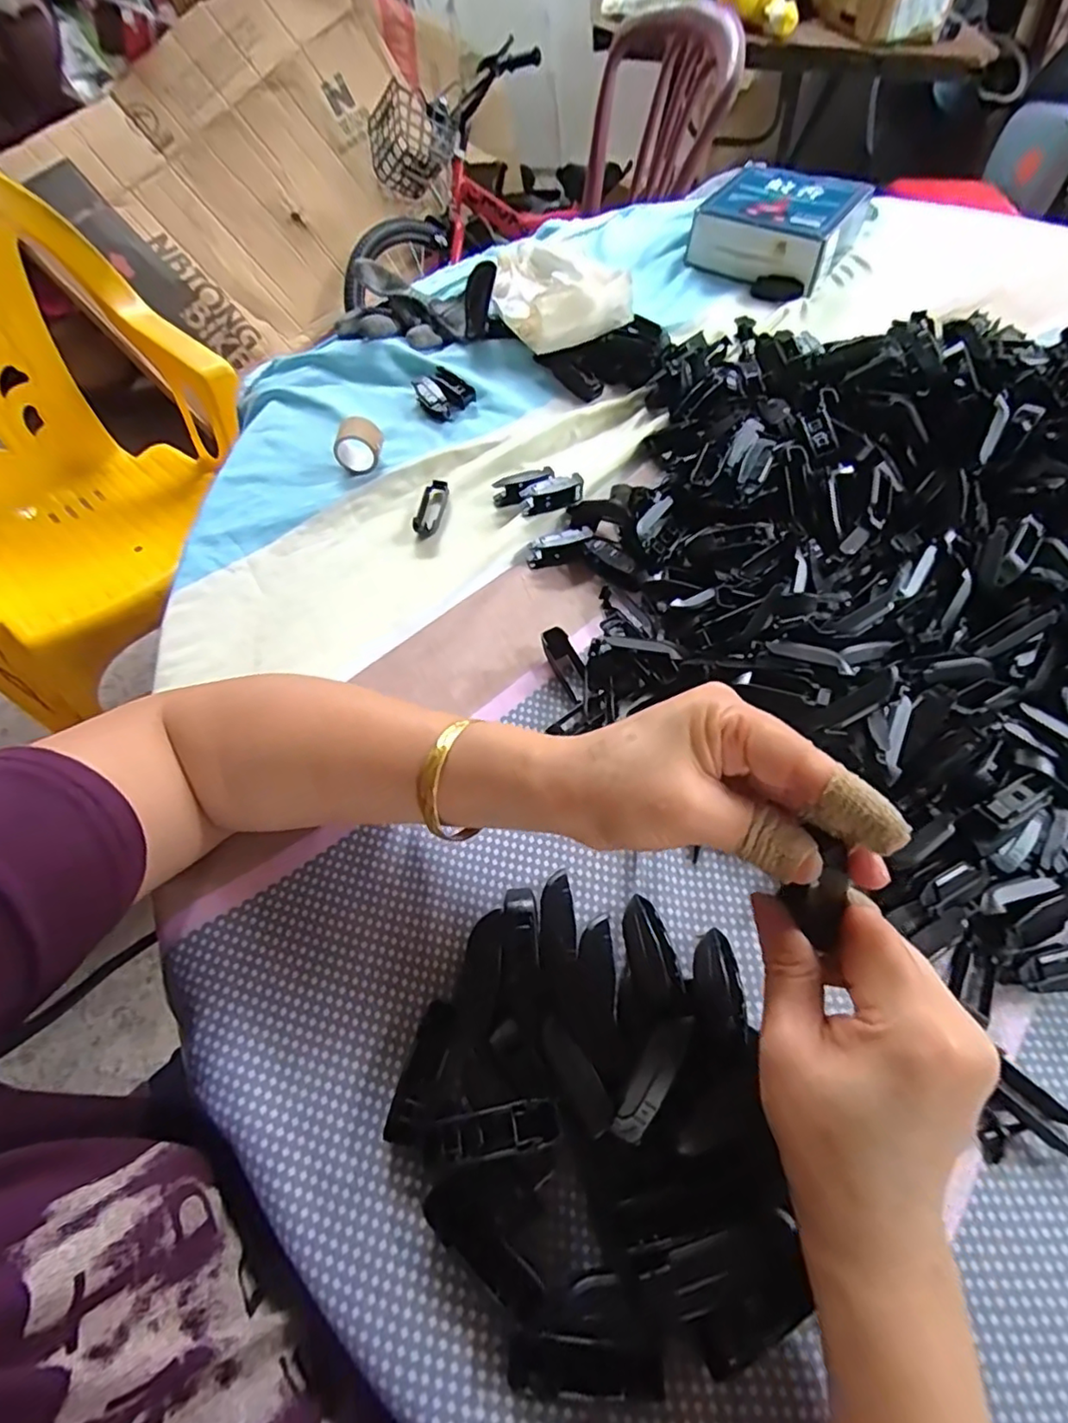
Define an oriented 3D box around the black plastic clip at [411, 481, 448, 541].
[{"bbox_3d":[-0.076,-0.151,0.454,0.021,0.009,0.056,8,60,5],"label":"black plastic clip"}]

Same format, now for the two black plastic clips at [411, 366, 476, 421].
[{"bbox_3d":[-0.079,-0.274,0.522,0.044,0.020,0.048,-34,65,-18],"label":"two black plastic clips"}]

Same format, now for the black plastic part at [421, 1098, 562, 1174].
[{"bbox_3d":[-0.017,0.168,0.243,0.054,0.010,0.017,-10,60,-6],"label":"black plastic part"}]

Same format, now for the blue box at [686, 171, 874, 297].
[{"bbox_3d":[0.252,-0.504,0.639,0.142,0.051,0.150,31,64,17],"label":"blue box"}]

